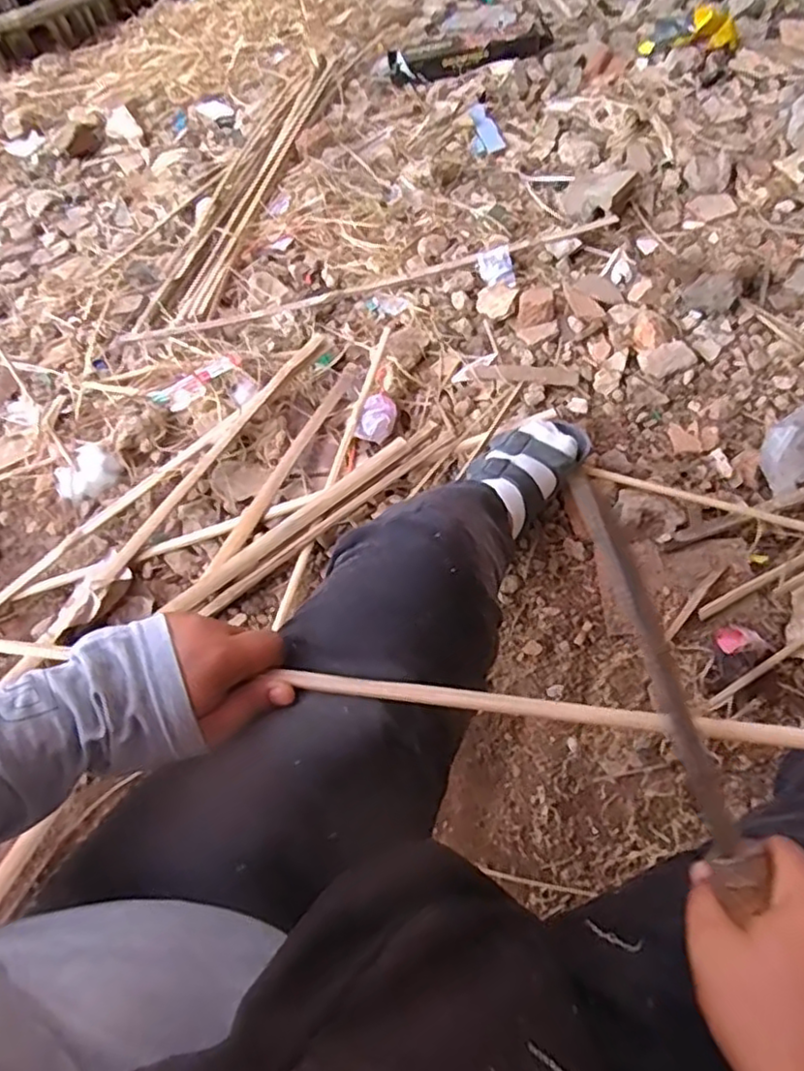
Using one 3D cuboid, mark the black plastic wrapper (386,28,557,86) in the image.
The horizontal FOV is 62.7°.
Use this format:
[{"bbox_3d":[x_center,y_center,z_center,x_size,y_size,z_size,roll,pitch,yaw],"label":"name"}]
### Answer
[{"bbox_3d":[0.153,-1.110,1.525,0.380,0.046,0.096,-8,61,0],"label":"black plastic wrapper"}]

